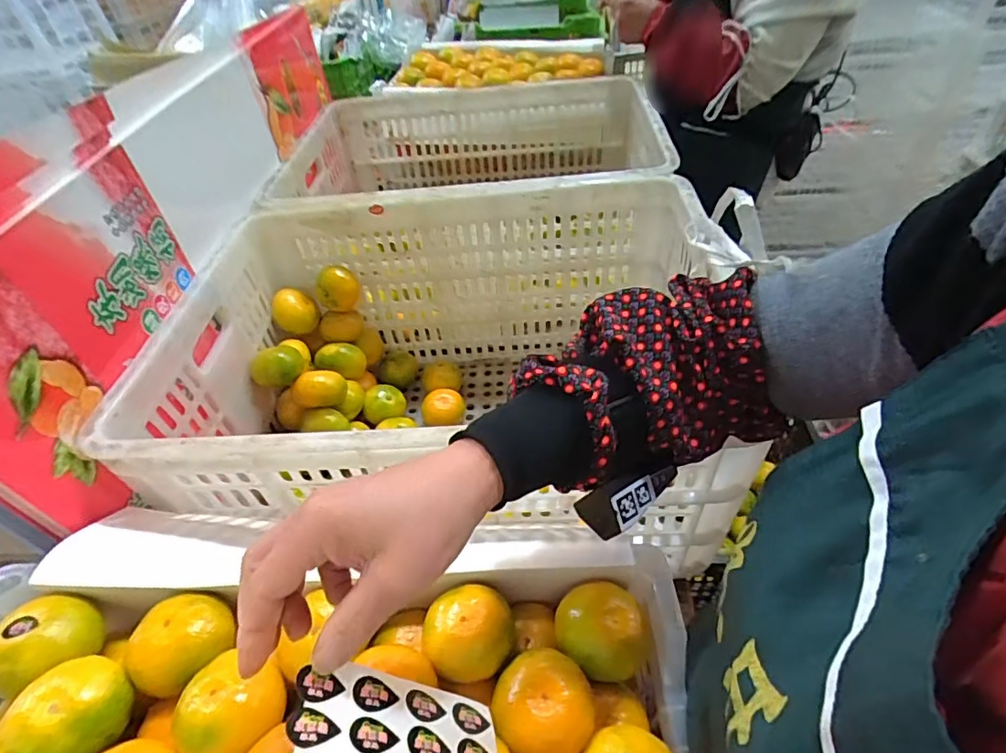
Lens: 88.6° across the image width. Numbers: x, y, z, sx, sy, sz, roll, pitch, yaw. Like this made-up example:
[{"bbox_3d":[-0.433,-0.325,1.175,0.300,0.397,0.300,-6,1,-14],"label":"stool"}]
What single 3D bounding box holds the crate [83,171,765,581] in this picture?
[{"bbox_3d":[-0.072,-0.002,0.660,0.558,0.299,0.457,1,45,6],"label":"crate"}]

